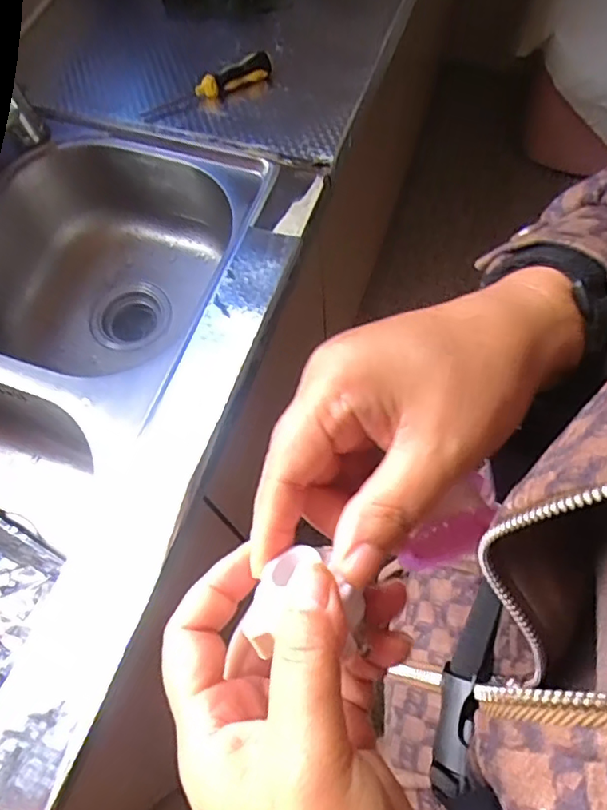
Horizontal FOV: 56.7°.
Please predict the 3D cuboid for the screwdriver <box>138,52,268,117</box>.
[{"bbox_3d":[-0.120,-0.393,0.688,0.166,0.032,0.028,-22,66,-7],"label":"screwdriver"}]

